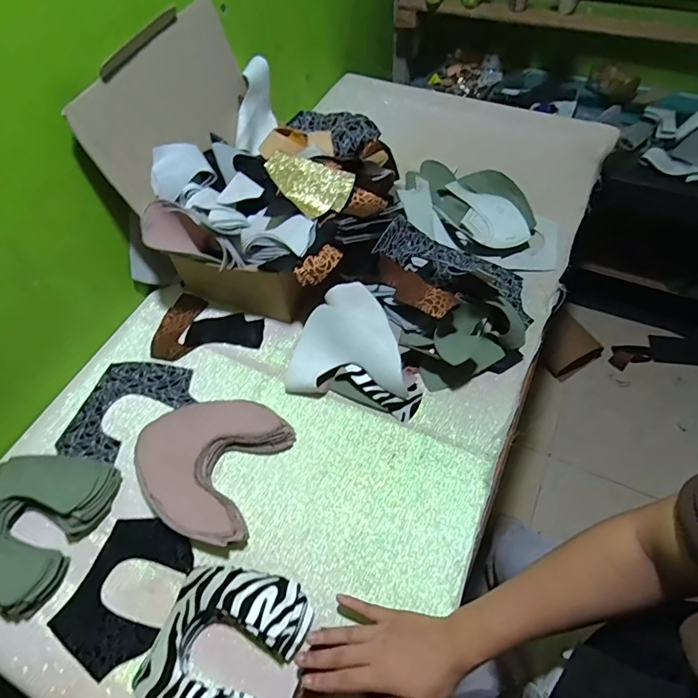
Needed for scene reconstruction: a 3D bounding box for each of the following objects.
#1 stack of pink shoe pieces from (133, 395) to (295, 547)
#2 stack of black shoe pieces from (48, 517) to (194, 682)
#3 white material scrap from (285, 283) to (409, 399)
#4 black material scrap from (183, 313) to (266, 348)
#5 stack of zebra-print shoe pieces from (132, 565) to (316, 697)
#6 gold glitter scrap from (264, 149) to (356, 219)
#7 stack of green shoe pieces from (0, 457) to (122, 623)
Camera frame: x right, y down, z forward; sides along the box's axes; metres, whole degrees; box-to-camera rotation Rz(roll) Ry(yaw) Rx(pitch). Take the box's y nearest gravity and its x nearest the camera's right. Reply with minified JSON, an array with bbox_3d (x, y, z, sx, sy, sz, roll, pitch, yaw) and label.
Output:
[{"bbox_3d":[-0.181,0.142,0.570,0.175,0.033,0.170,16,59,13],"label":"stack of pink shoe pieces"},{"bbox_3d":[-0.252,0.272,0.504,0.111,0.014,0.148,16,60,13],"label":"stack of black shoe pieces"},{"bbox_3d":[-0.004,-0.009,0.619,0.158,0.096,0.125,2,57,5],"label":"white material scrap"},{"bbox_3d":[-0.192,-0.029,0.695,0.116,0.005,0.056,2,57,5],"label":"black material scrap"},{"bbox_3d":[-0.128,0.309,0.456,0.134,0.044,0.160,19,60,15],"label":"stack of zebra-print shoe pieces"},{"bbox_3d":[-0.063,-0.234,0.634,0.128,0.019,0.074,27,92,11],"label":"gold glitter scrap"},{"bbox_3d":[-0.380,0.209,0.530,0.134,0.047,0.171,15,59,13],"label":"stack of green shoe pieces"}]

